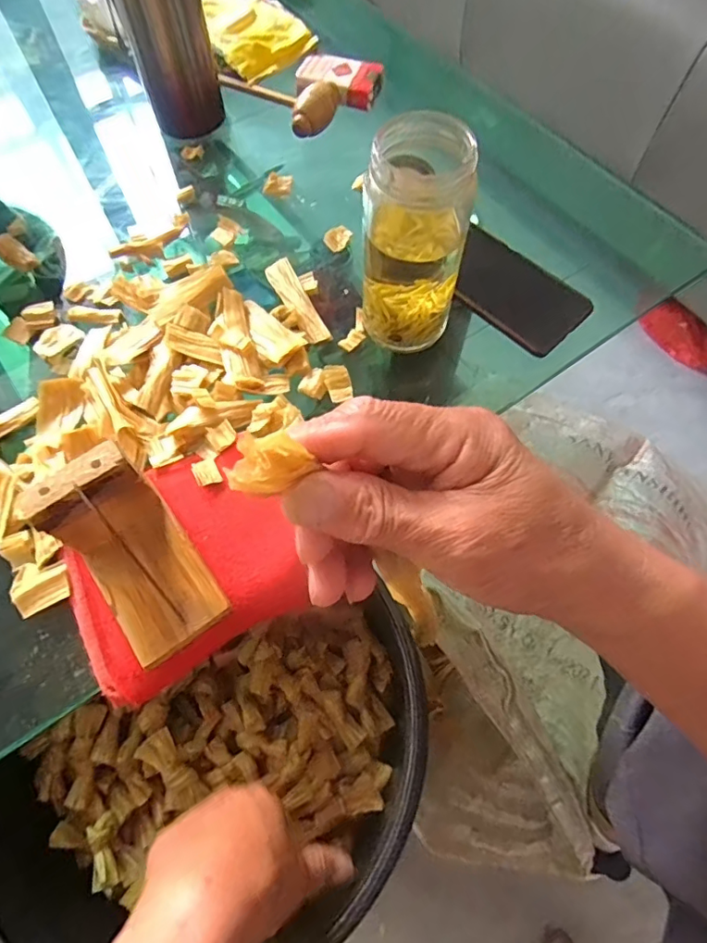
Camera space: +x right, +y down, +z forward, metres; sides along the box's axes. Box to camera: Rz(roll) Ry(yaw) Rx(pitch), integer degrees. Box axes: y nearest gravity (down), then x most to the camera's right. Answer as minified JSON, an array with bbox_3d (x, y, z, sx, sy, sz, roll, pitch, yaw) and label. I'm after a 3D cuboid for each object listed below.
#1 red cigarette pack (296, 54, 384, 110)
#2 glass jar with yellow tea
[{"bbox_3d":[-0.016,-0.420,0.554,0.089,0.019,0.058,14,66,5],"label":"red cigarette pack"},{"bbox_3d":[0.043,-0.158,0.364,0.069,0.152,0.060,10,66,4],"label":"glass jar with yellow tea"}]

